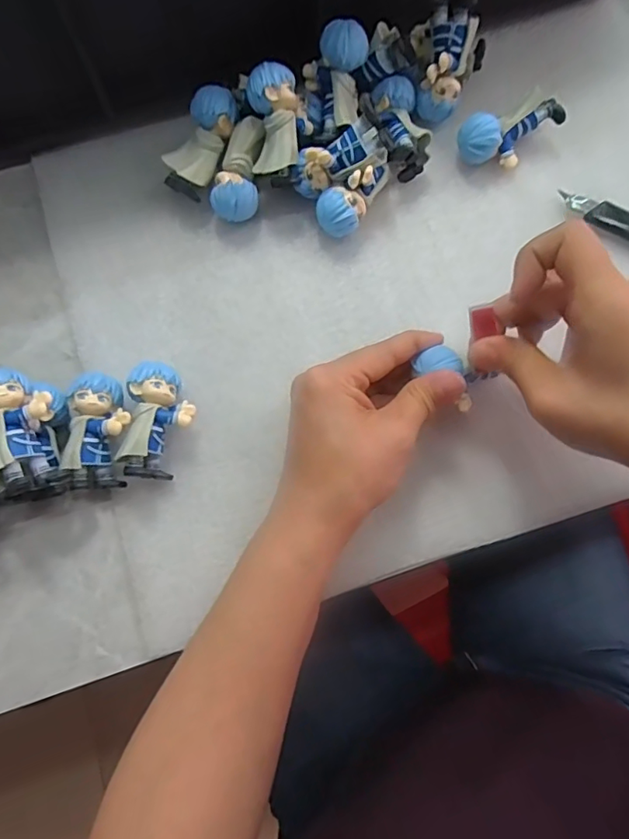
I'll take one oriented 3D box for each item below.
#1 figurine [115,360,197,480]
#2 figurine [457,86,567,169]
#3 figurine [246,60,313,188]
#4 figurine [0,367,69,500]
[{"bbox_3d":[-0.082,0.001,0.291,0.033,0.033,0.060,3,79,-1],"label":"figurine"},{"bbox_3d":[0.121,-0.180,0.336,0.062,0.029,0.032,-34,82,-7],"label":"figurine"},{"bbox_3d":[-0.020,-0.167,0.302,0.034,0.028,0.052,1,79,-1],"label":"figurine"},{"bbox_3d":[-0.141,0.004,0.258,0.032,0.021,0.060,-22,80,-6],"label":"figurine"}]

